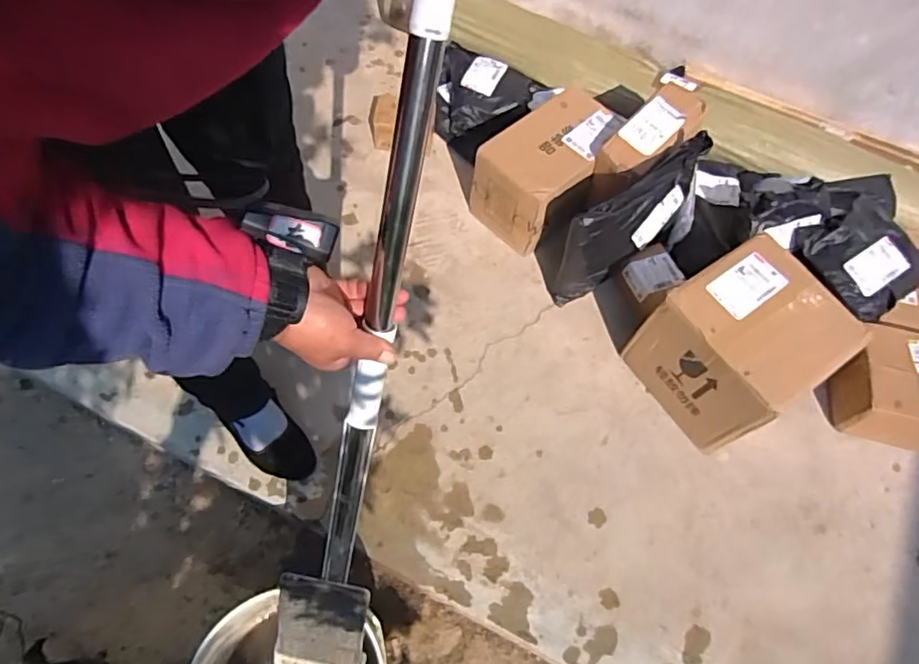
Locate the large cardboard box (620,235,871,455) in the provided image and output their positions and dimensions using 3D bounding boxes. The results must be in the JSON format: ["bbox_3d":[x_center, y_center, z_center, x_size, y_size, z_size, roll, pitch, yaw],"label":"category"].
[{"bbox_3d":[0.473,0.021,1.007,0.239,0.222,0.241,-29,67,-22],"label":"large cardboard box"}]

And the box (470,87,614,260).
[{"bbox_3d":[0.180,-0.323,1.178,0.272,0.178,0.171,-37,70,-25],"label":"box"}]

